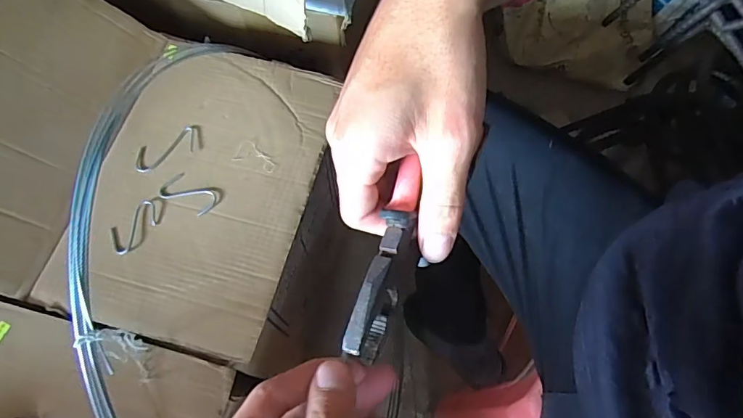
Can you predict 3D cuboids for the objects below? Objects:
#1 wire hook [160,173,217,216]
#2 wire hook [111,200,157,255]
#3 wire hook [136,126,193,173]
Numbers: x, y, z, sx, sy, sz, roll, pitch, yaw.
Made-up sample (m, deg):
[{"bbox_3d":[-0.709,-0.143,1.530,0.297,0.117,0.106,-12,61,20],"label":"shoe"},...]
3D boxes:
[{"bbox_3d":[-0.212,-0.017,0.557,0.067,0.004,0.035,30,71,13],"label":"wire hook"},{"bbox_3d":[-0.266,0.019,0.542,0.038,0.004,0.062,42,74,16],"label":"wire hook"},{"bbox_3d":[-0.249,-0.073,0.581,0.076,0.007,0.039,-24,69,-9],"label":"wire hook"}]

